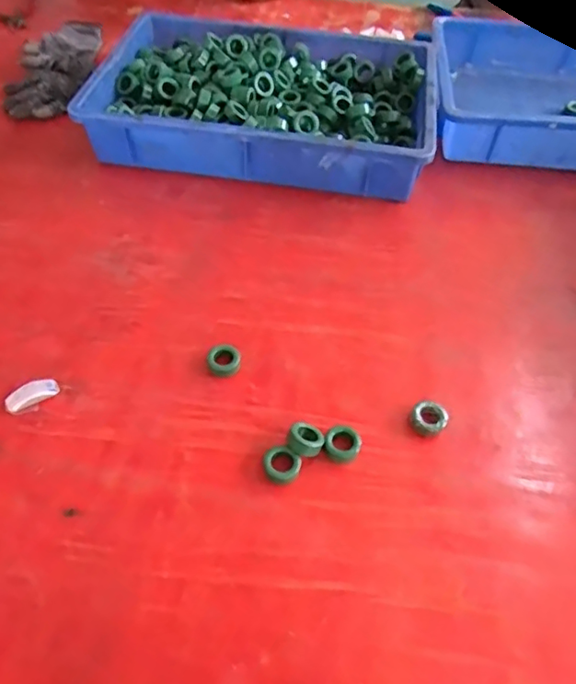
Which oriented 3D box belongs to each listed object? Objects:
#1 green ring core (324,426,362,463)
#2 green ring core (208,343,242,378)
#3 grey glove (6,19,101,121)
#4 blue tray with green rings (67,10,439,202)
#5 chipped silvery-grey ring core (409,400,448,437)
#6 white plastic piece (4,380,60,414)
[{"bbox_3d":[0.047,0.088,0.485,0.029,0.012,0.031,2,50,-2],"label":"green ring core"},{"bbox_3d":[-0.060,0.018,0.538,0.030,0.012,0.032,2,50,-2],"label":"green ring core"},{"bbox_3d":[-0.353,-0.426,0.876,0.107,0.042,0.260,1,50,-2],"label":"grey glove"},{"bbox_3d":[-0.029,-0.330,0.778,0.434,0.088,0.296,7,50,2],"label":"blue tray with green rings"},{"bbox_3d":[0.127,0.067,0.508,0.030,0.017,0.032,35,56,24],"label":"chipped silvery-grey ring core"},{"bbox_3d":[-0.229,0.047,0.508,0.045,0.011,0.017,-29,57,-25],"label":"white plastic piece"}]

